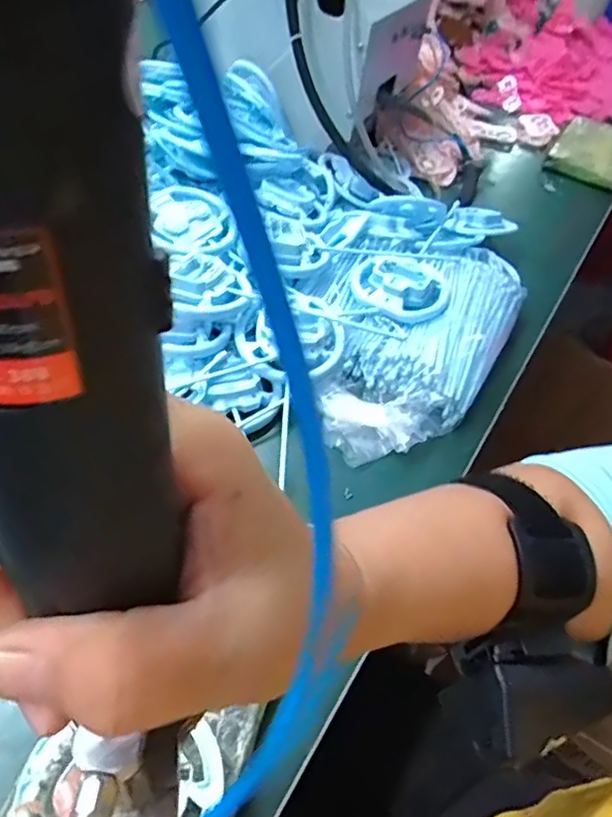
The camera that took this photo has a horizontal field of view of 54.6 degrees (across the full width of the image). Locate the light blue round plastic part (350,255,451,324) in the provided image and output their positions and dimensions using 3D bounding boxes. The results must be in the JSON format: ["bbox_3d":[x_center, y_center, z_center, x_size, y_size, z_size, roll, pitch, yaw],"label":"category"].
[{"bbox_3d":[0.103,-0.134,0.641,0.106,0.023,0.088,14,49,2],"label":"light blue round plastic part"}]

